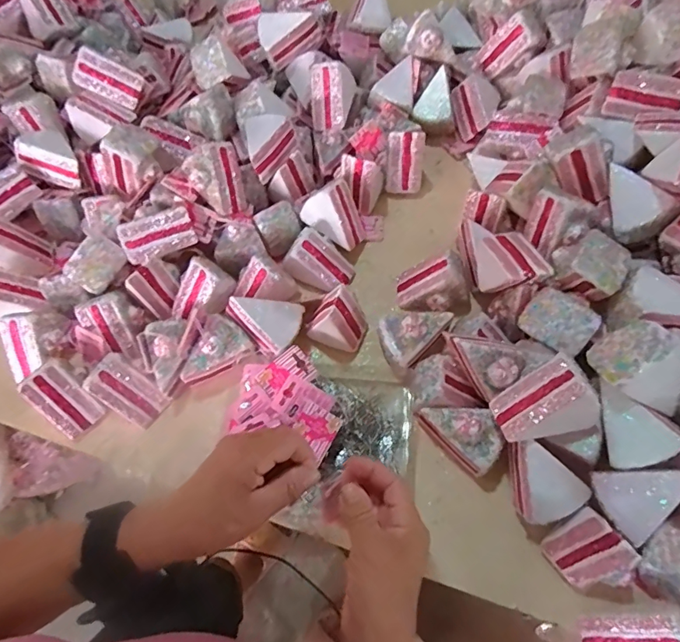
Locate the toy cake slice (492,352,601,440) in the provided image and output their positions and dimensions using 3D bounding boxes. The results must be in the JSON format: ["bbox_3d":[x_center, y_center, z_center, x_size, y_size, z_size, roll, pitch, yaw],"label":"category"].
[{"bbox_3d":[0.207,0.084,0.453,0.095,0.065,0.052,-43,34,25],"label":"toy cake slice"}]

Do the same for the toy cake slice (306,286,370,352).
[{"bbox_3d":[-0.002,-0.008,0.563,0.066,0.082,0.058,18,65,13],"label":"toy cake slice"}]

